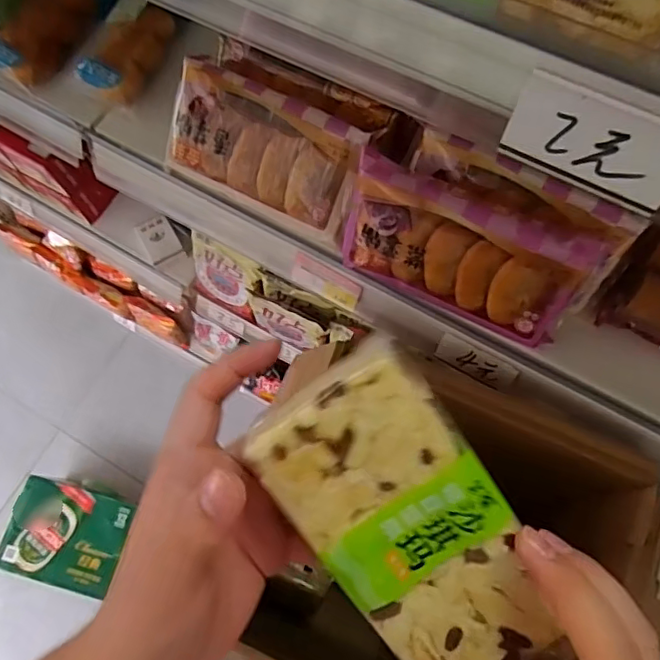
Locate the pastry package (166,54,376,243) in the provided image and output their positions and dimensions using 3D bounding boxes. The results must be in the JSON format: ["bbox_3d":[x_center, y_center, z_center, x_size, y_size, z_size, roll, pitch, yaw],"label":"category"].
[{"bbox_3d":[-0.057,-0.158,0.512,0.171,0.040,0.097,26,119,9],"label":"pastry package"}]

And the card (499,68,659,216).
[{"bbox_3d":[0.107,-0.074,0.235,0.069,0.037,0.004,27,48,11],"label":"card"}]

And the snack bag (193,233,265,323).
[{"bbox_3d":[-0.160,-0.074,0.885,0.119,0.125,0.035,29,50,11],"label":"snack bag"}]

